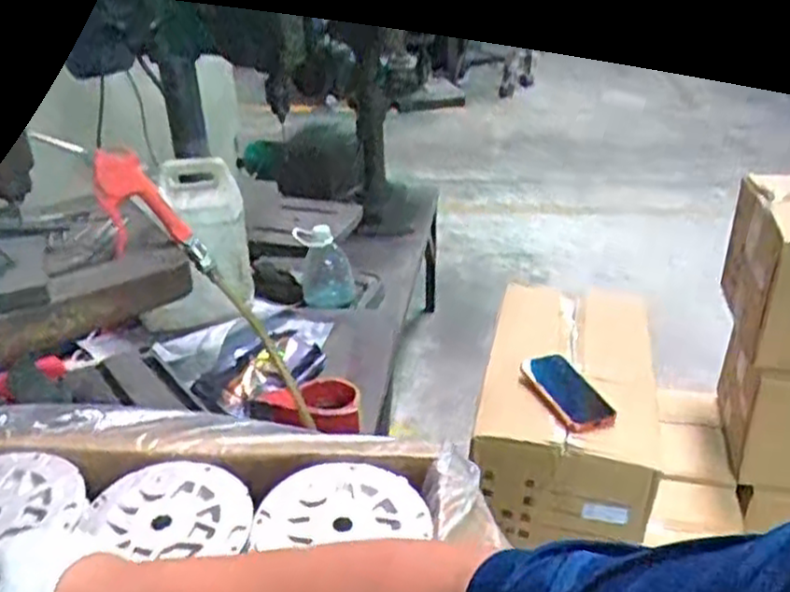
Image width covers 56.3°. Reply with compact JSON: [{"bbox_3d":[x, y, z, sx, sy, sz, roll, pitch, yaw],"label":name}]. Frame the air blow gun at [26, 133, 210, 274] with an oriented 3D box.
[{"bbox_3d":[-0.284,-0.100,0.787,0.075,0.207,0.021,-34,14,-1],"label":"air blow gun"}]

